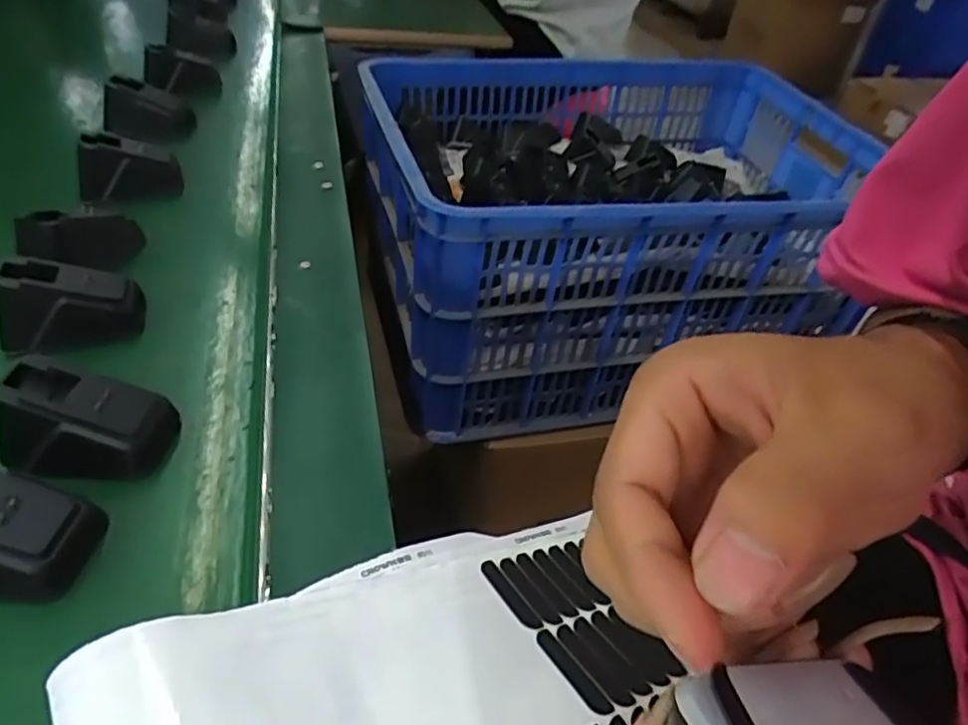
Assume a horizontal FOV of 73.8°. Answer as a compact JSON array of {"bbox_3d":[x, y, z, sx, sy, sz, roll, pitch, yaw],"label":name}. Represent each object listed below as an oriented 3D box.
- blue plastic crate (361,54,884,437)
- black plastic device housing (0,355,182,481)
[{"bbox_3d":[0.154,-0.193,0.850,0.565,0.287,0.443,-6,44,-12],"label":"blue plastic crate"},{"bbox_3d":[-0.181,0.024,0.290,0.062,0.040,0.038,4,42,-1],"label":"black plastic device housing"}]

